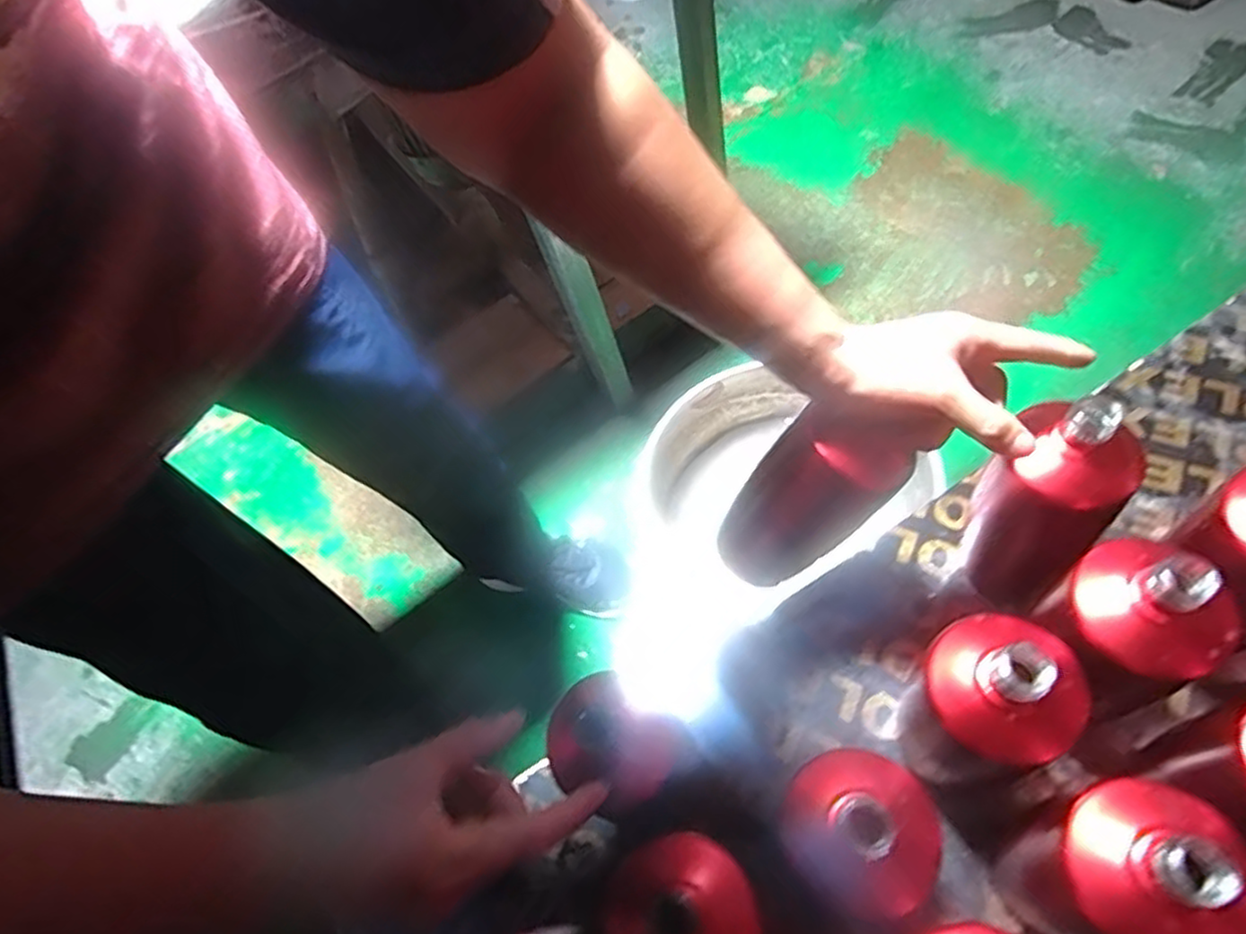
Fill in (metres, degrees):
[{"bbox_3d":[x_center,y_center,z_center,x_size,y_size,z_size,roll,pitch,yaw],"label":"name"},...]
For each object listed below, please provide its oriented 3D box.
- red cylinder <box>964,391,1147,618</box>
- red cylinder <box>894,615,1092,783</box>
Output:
[{"bbox_3d":[0.299,0.028,0.491,0.079,0.195,0.082,40,81,25],"label":"red cylinder"},{"bbox_3d":[0.210,0.158,0.432,0.073,0.203,0.080,-23,58,-13],"label":"red cylinder"}]

